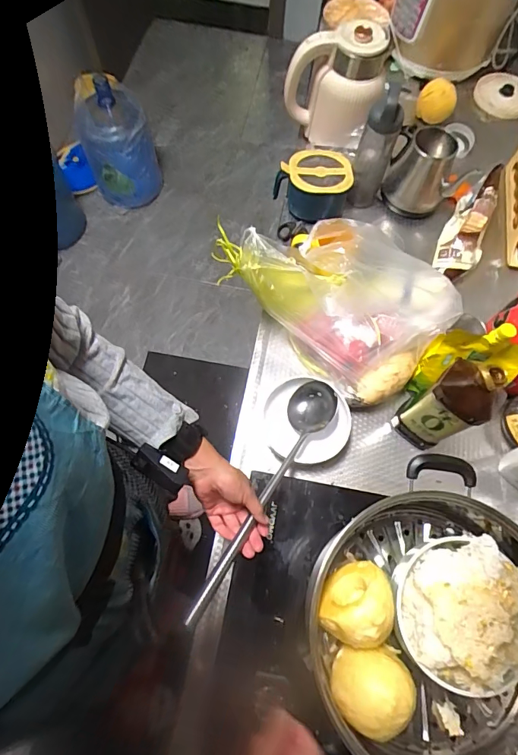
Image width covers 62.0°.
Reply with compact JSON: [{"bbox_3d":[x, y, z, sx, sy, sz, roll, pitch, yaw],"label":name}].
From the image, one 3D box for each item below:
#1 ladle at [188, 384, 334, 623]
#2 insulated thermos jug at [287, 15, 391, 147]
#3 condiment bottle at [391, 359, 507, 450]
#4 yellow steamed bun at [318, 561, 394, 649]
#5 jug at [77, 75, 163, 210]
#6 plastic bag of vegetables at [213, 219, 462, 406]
[{"bbox_3d":[0.014,0.175,0.670,0.074,0.079,0.412,28,55,8],"label":"ladle"},{"bbox_3d":[0.152,-0.597,0.910,0.199,0.198,0.161,9,69,1],"label":"insulated thermos jug"},{"bbox_3d":[0.288,0.044,0.656,0.060,0.260,0.088,-34,74,-14],"label":"condiment bottle"},{"bbox_3d":[0.114,0.259,0.490,0.077,0.062,0.095,28,71,8],"label":"yellow steamed bun"},{"bbox_3d":[-0.544,-0.887,1.699,0.264,0.429,0.256,-19,71,-10],"label":"jug"},{"bbox_3d":[0.145,-0.165,0.779,0.389,0.141,0.274,41,73,12],"label":"plastic bag of vegetables"}]

